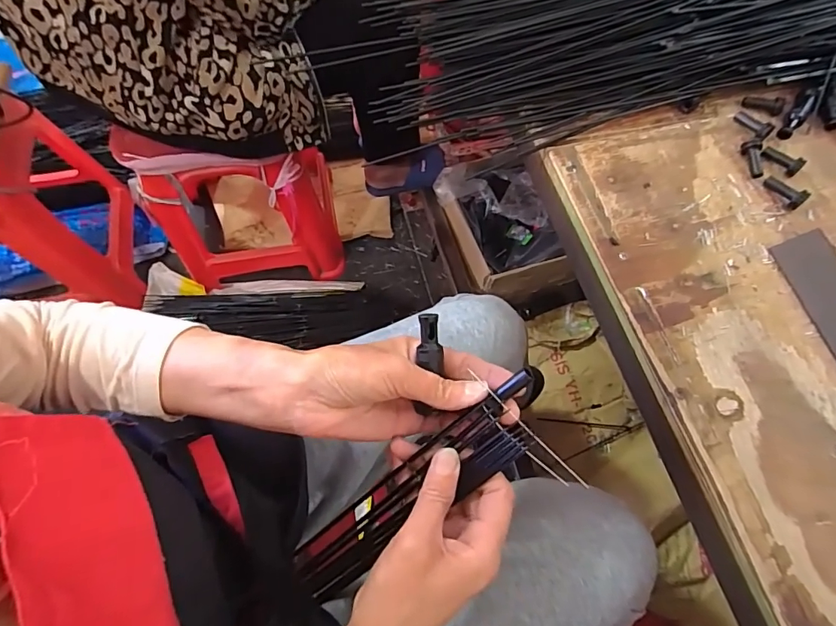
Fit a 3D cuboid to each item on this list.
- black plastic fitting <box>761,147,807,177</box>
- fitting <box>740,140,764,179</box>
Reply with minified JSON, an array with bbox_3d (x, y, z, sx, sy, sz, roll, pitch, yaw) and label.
[{"bbox_3d":[0.366,-0.154,0.459,0.017,0.014,0.038,-40,74,-16],"label":"black plastic fitting"},{"bbox_3d":[0.335,-0.154,0.456,0.017,0.012,0.040,9,68,2],"label":"fitting"}]

